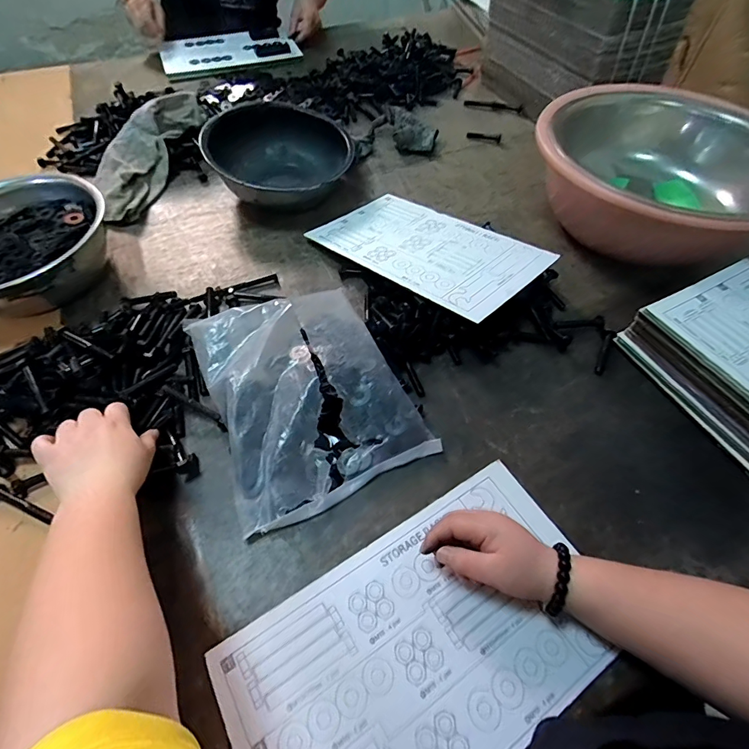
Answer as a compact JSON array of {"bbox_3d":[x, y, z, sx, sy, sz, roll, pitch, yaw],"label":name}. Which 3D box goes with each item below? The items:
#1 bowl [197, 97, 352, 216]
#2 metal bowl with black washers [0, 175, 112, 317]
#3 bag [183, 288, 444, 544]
[{"bbox_3d":[-0.159,-0.365,0.710,0.229,0.087,0.239,1,55,-2],"label":"bowl"},{"bbox_3d":[-0.488,-0.176,0.568,0.232,0.098,0.190,-35,63,-23],"label":"metal bowl with black washers"},{"bbox_3d":[-0.073,0.019,0.466,0.203,0.067,0.240,-19,58,-15],"label":"bag"}]

